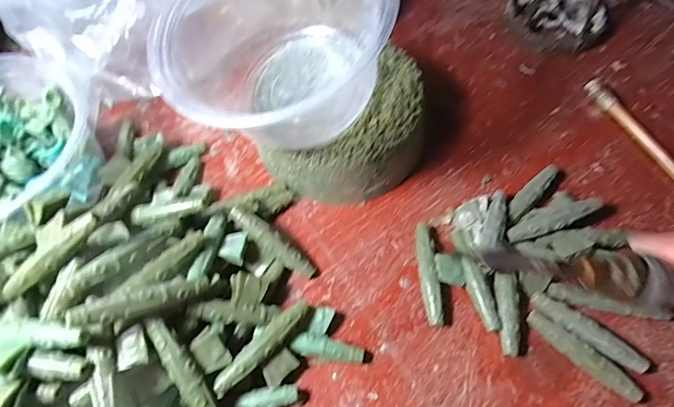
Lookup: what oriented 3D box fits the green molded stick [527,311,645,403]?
[{"bbox_3d":[0.120,0.074,0.200,0.056,0.010,0.010,37,71,19],"label":"green molded stick"}]

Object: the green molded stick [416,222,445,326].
[{"bbox_3d":[0.050,0.038,0.223,0.009,0.010,0.056,-6,63,1],"label":"green molded stick"}]

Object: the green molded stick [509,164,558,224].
[{"bbox_3d":[0.114,-0.005,0.241,0.045,0.012,0.011,-41,68,-16],"label":"green molded stick"}]

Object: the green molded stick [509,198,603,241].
[{"bbox_3d":[0.118,0.007,0.224,0.054,0.007,0.016,-19,64,-6],"label":"green molded stick"}]

